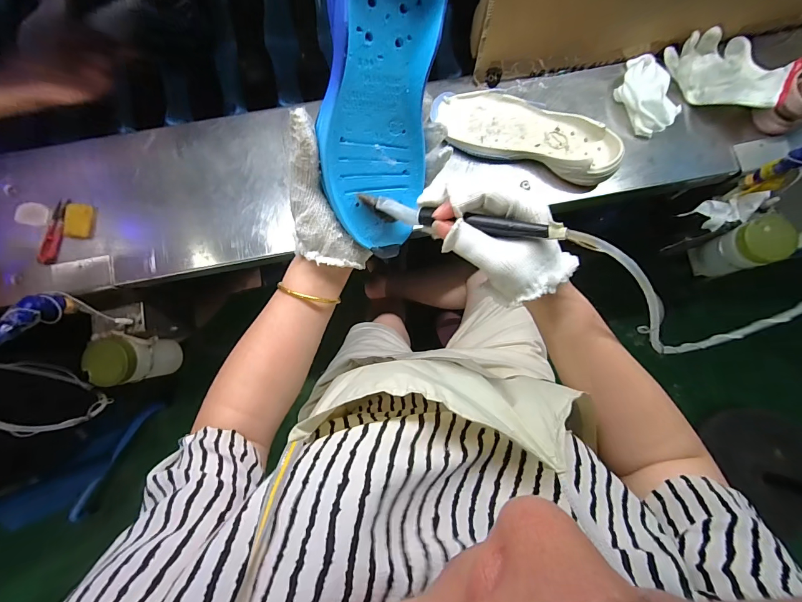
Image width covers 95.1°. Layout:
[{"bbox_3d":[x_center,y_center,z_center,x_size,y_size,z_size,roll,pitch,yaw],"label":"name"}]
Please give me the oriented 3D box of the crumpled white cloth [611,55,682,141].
[{"bbox_3d":[0.378,-0.318,0.566,0.074,0.040,0.120,-27,82,-4],"label":"crumpled white cloth"}]

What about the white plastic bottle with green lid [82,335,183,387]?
[{"bbox_3d":[-0.452,0.101,0.624,0.083,0.133,0.077,-10,81,-1],"label":"white plastic bottle with green lid"}]

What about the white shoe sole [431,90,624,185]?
[{"bbox_3d":[0.184,-0.252,0.554,0.279,0.047,0.101,18,82,3],"label":"white shoe sole"}]

